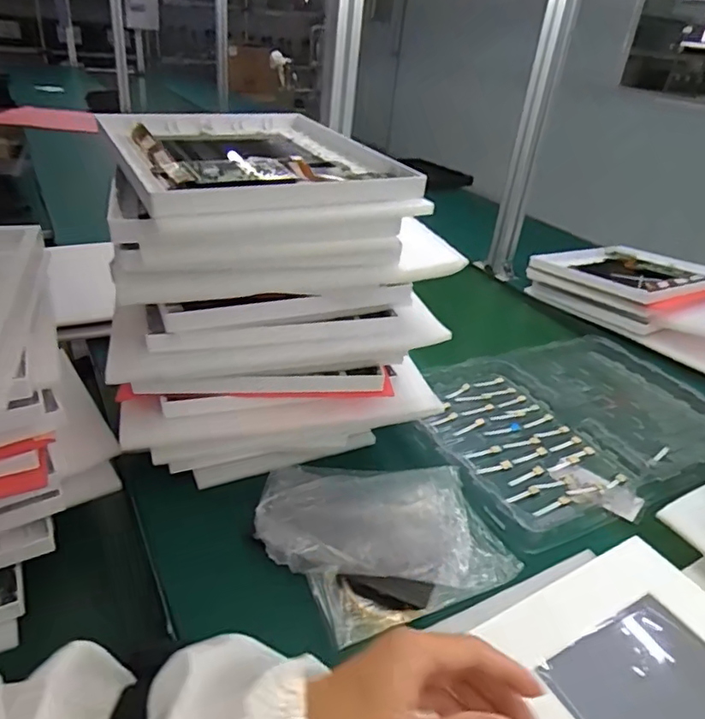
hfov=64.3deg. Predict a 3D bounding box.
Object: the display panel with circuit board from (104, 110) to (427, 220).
[{"bbox_3d":[-0.115,-0.208,0.602,0.263,0.047,0.317,-10,35,-26],"label":"display panel with circuit board"}]

